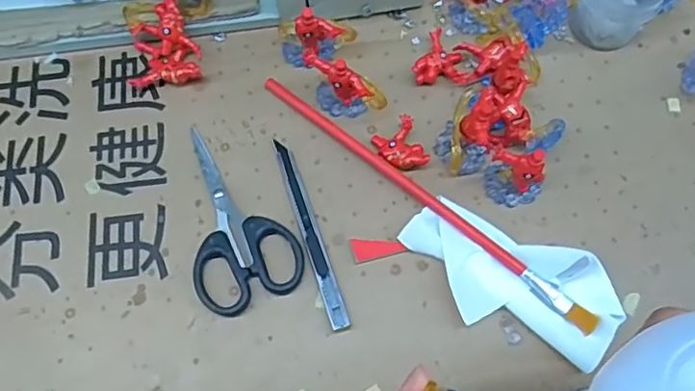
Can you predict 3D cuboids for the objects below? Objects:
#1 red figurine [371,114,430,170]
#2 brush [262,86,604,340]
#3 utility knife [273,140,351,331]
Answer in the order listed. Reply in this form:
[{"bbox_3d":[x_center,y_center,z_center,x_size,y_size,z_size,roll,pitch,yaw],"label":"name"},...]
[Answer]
[{"bbox_3d":[0.034,-0.032,0.384,0.028,0.015,0.038,-18,69,-7],"label":"red figurine"},{"bbox_3d":[0.045,-0.001,0.373,0.259,0.011,0.013,39,73,14],"label":"brush"},{"bbox_3d":[-0.024,0.022,0.366,0.011,0.007,0.130,-18,69,-7],"label":"utility knife"}]

